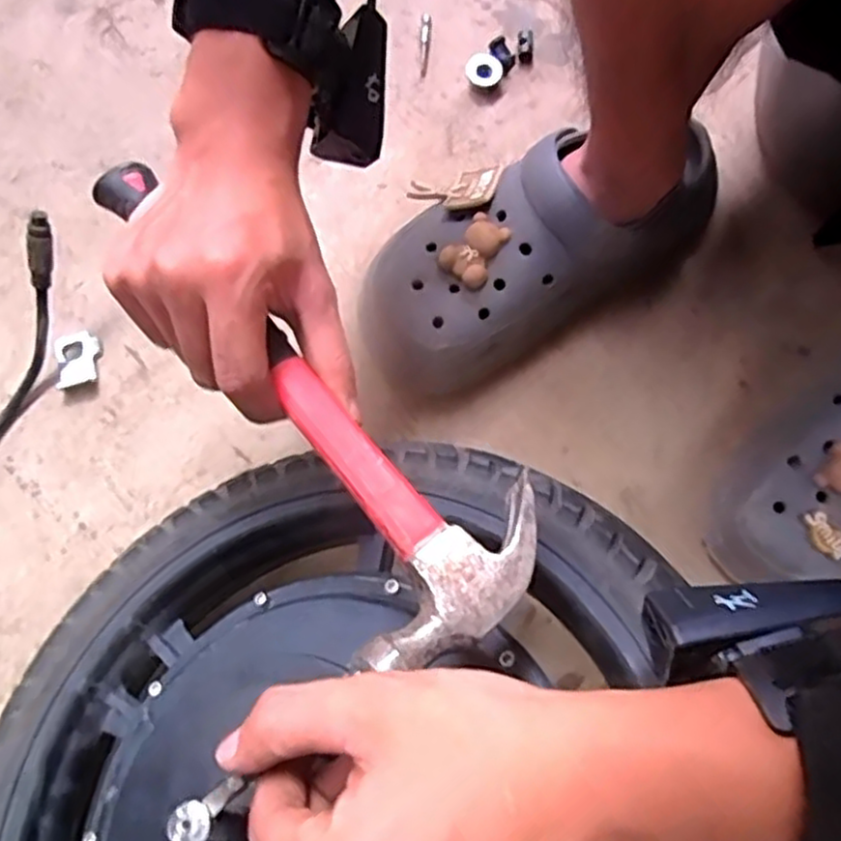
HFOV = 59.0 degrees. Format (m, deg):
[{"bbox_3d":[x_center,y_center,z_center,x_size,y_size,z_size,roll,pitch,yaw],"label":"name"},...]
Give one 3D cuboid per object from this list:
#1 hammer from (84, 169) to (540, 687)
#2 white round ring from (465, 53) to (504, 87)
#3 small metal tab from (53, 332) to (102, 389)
[{"bbox_3d":[-0.058,-0.024,0.318,0.085,0.025,0.273,-38,72,-10],"label":"hammer"},{"bbox_3d":[0.048,-0.265,0.562,0.028,0.004,0.025,-26,93,-7],"label":"white round ring"},{"bbox_3d":[-0.235,-0.043,0.512,0.031,0.005,0.040,-17,74,-3],"label":"small metal tab"}]

